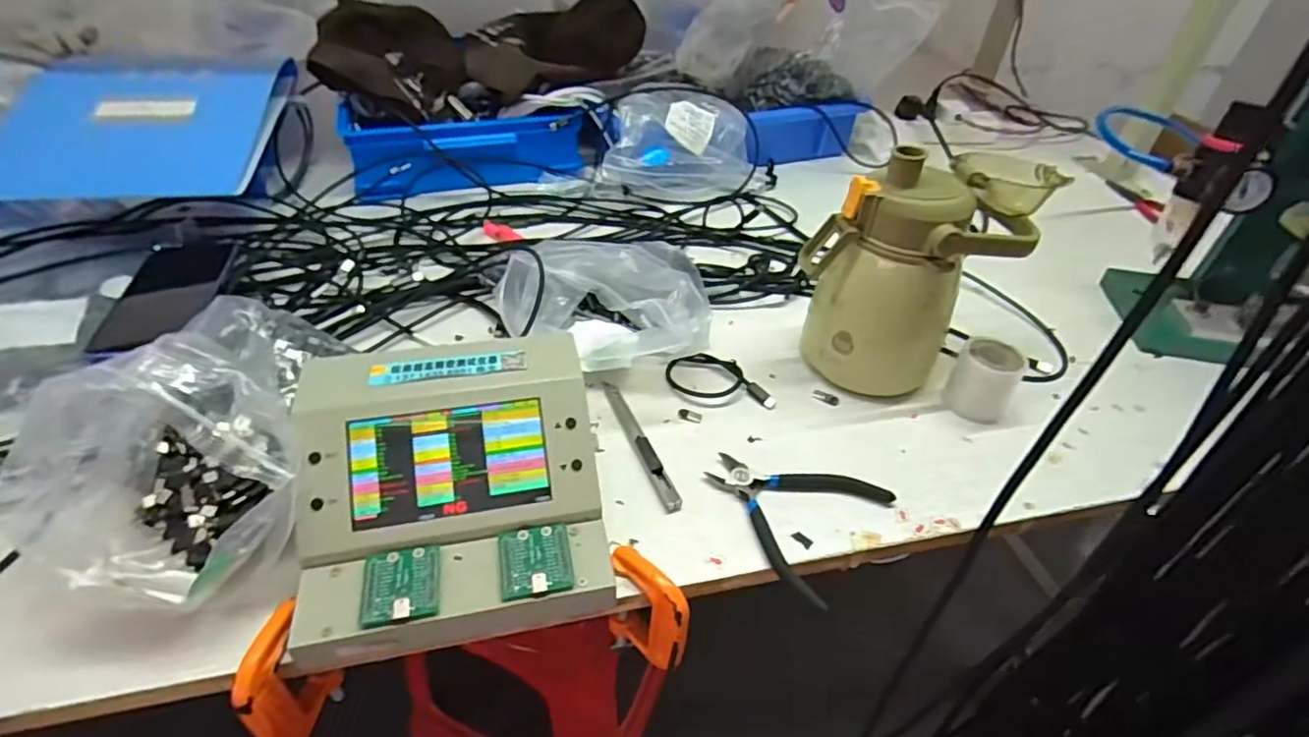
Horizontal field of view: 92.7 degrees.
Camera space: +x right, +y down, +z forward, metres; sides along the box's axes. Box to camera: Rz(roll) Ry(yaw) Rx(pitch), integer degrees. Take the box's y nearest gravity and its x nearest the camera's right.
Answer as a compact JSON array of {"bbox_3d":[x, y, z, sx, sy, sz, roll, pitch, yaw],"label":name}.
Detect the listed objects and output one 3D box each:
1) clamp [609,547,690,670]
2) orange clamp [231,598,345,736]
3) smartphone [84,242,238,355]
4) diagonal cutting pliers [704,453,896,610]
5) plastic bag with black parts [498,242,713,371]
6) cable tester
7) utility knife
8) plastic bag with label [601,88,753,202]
[{"bbox_3d":[-0.005,0.153,0.389,0.017,0.085,0.061,-30,52,-32],"label":"clamp"},{"bbox_3d":[-0.201,0.173,0.340,0.014,0.090,0.051,10,42,7],"label":"orange clamp"},{"bbox_3d":[-0.409,-0.069,0.529,0.076,0.011,0.142,-4,42,-9],"label":"smartphone"},{"bbox_3d":[0.090,0.088,0.416,0.105,0.010,0.101,34,50,28],"label":"diagonal cutting pliers"},{"bbox_3d":[-0.039,-0.044,0.510,0.163,0.071,0.108,12,42,9],"label":"plastic bag with black parts"},{"bbox_3d":[-0.118,0.069,0.372,0.164,0.079,0.160,-6,43,-12],"label":"cable tester"},{"bbox_3d":[-0.012,0.050,0.453,0.012,0.006,0.130,-14,45,-19],"label":"utility knife"},{"bbox_3d":[0.037,-0.268,0.744,0.179,0.093,0.116,4,41,-1],"label":"plastic bag with label"}]

